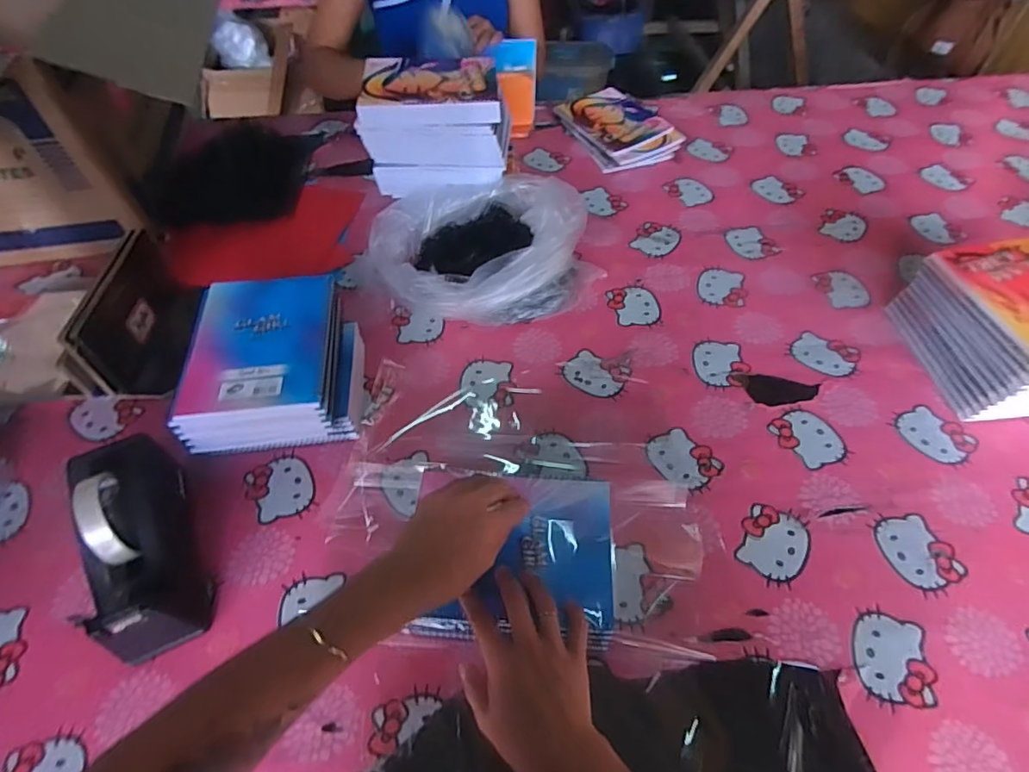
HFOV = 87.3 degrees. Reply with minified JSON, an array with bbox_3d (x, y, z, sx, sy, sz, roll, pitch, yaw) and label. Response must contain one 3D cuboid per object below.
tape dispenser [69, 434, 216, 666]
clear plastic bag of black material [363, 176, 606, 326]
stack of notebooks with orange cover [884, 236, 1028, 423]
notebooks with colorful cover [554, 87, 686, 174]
[{"bbox_3d":[-0.368,0.153,0.526,0.079,0.117,0.205,-23,56,-16],"label":"tape dispenser"},{"bbox_3d":[-0.055,-0.209,0.787,0.292,0.125,0.265,37,61,24],"label":"clear plastic bag of black material"},{"bbox_3d":[0.628,-0.067,0.687,0.161,0.121,0.205,-4,53,-3],"label":"stack of notebooks with orange cover"},{"bbox_3d":[0.202,-0.512,1.069,0.180,0.030,0.254,-16,55,-12],"label":"notebooks with colorful cover"}]

